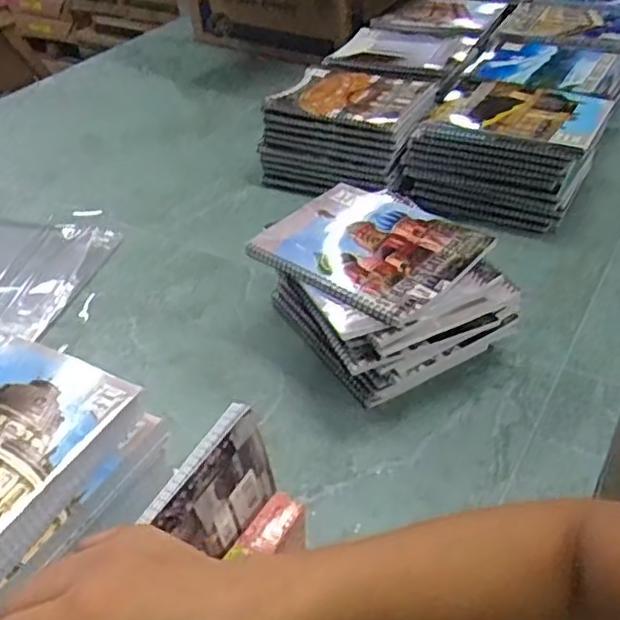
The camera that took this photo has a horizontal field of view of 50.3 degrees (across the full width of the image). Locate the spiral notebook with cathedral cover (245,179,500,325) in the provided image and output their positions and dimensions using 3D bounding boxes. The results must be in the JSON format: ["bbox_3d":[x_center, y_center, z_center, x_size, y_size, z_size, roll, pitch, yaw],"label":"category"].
[{"bbox_3d":[0.058,-0.065,0.643,0.192,0.009,0.157,29,53,33],"label":"spiral notebook with cathedral cover"}]

